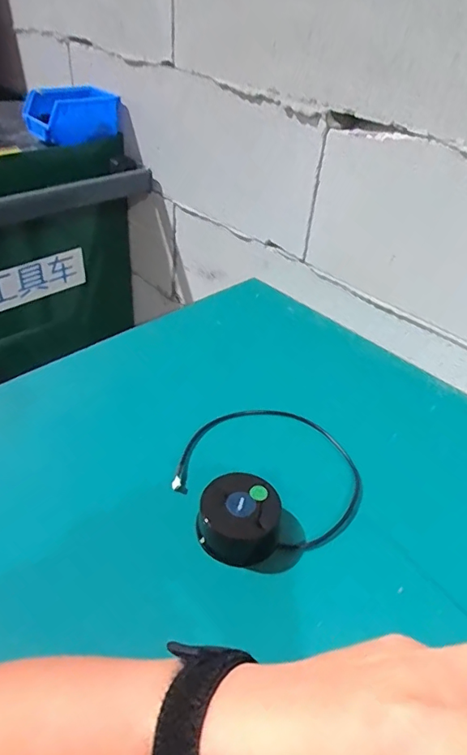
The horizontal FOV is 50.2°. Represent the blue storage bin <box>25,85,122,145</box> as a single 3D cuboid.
[{"bbox_3d":[-0.257,-0.421,0.796,0.090,0.070,0.118,25,43,22],"label":"blue storage bin"}]

